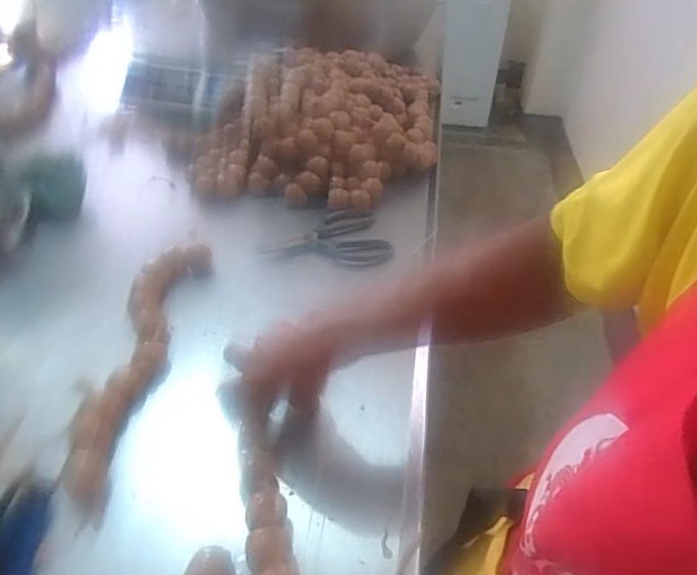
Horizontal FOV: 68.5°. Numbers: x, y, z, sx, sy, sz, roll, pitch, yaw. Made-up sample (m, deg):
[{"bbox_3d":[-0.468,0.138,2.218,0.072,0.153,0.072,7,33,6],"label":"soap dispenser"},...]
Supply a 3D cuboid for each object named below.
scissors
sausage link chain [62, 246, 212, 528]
[{"bbox_3d":[-0.038,-0.073,0.755,0.185,0.011,0.124,-6,42,-9],"label":"scissors"},{"bbox_3d":[-0.238,0.070,0.573,0.070,0.033,0.360,4,42,2],"label":"sausage link chain"}]

